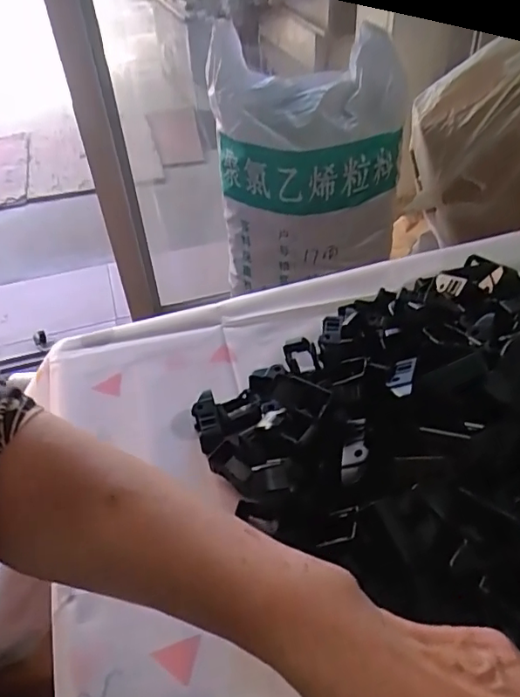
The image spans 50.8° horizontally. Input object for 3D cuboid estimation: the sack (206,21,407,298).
[{"bbox_3d":[0.083,-0.337,1.043,0.292,0.432,0.230,-17,44,-14],"label":"sack"}]

